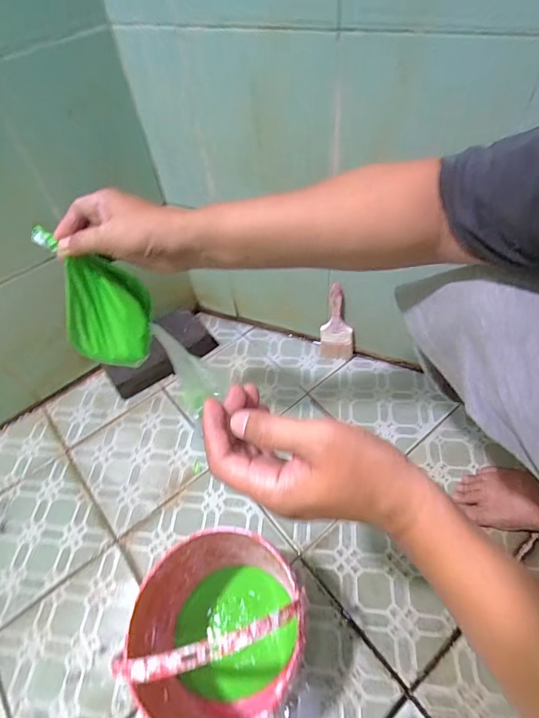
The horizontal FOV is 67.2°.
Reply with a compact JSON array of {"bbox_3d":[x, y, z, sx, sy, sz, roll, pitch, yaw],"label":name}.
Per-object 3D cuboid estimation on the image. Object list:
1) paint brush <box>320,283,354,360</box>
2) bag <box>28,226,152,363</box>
[{"bbox_3d":[0.128,-0.065,0.754,0.063,0.180,0.025,10,53,13],"label":"paint brush"},{"bbox_3d":[-0.185,-0.063,0.443,0.096,0.145,0.065,-14,52,-5],"label":"bag"}]

